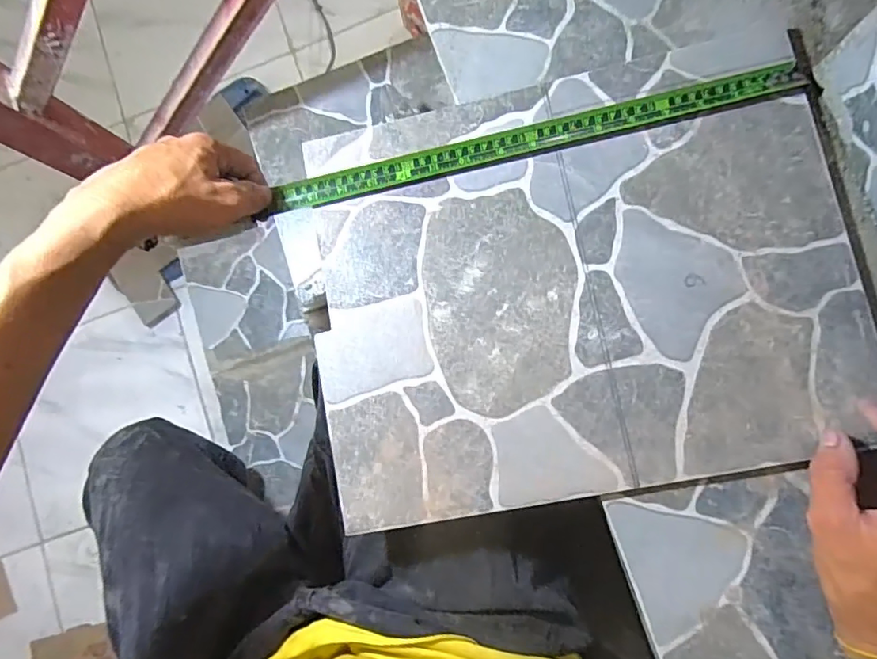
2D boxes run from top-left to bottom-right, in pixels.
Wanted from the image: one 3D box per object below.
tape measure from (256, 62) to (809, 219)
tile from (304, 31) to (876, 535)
[{"bbox_3d":[0.066,-0.147,0.411,0.406,0.007,0.024,-12,83,6],"label":"tape measure"},{"bbox_3d":[0.097,-0.036,0.398,0.388,0.008,0.311,-11,83,5],"label":"tile"}]

